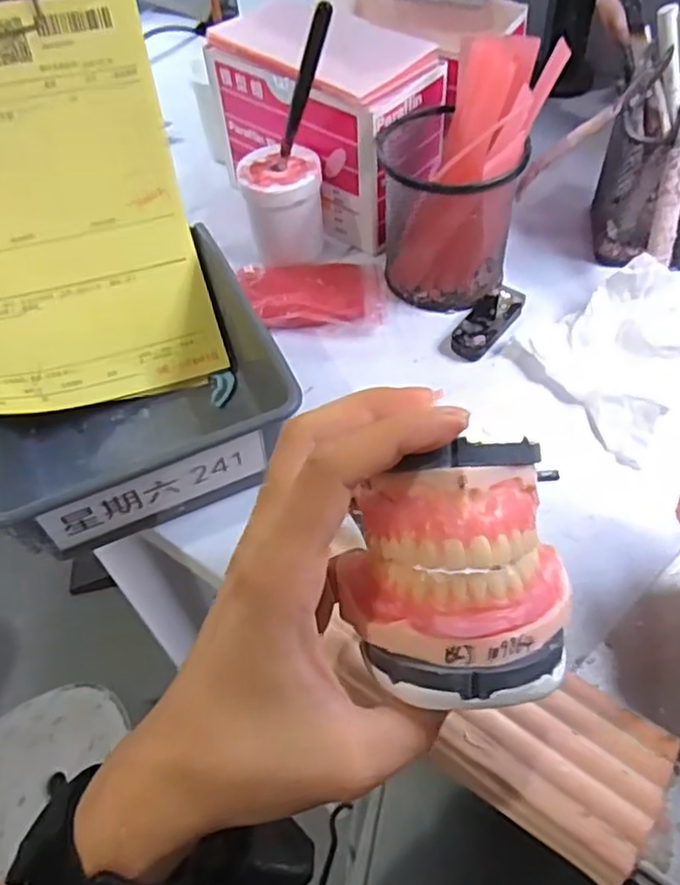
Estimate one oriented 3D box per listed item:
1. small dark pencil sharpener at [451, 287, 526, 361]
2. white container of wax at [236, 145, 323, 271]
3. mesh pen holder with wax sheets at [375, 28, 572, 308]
[{"bbox_3d":[0.097,-0.079,0.437,0.025,0.011,0.065,26,59,23],"label":"small dark pencil sharpener"},{"bbox_3d":[-0.038,-0.164,0.471,0.052,0.057,0.056,-10,52,-3],"label":"white container of wax"},{"bbox_3d":[0.071,-0.163,0.424,0.092,0.127,0.089,-2,52,3],"label":"mesh pen holder with wax sheets"}]

